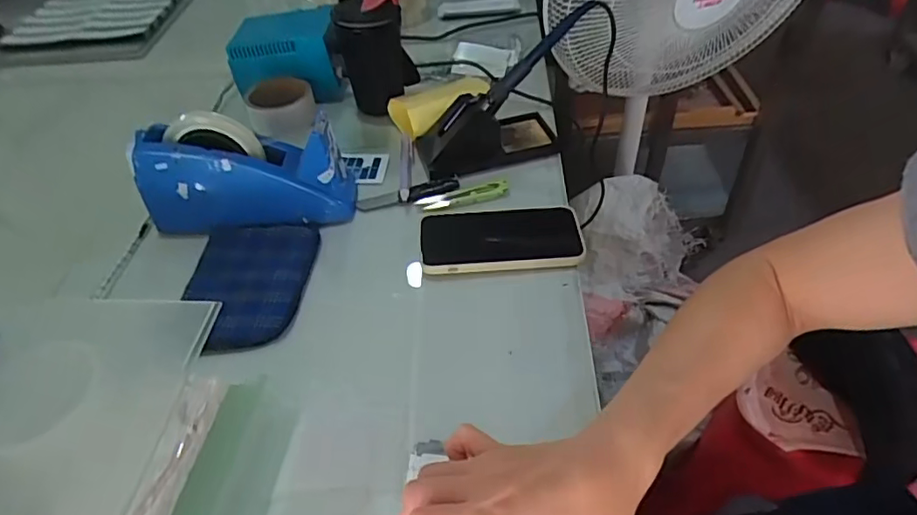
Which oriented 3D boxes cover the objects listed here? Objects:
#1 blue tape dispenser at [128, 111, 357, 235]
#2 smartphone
[{"bbox_3d":[-0.222,-0.090,0.598,0.203,0.109,0.066,-5,44,-1],"label":"blue tape dispenser"},{"bbox_3d":[0.043,-0.023,0.578,0.160,0.010,0.085,-4,44,1],"label":"smartphone"}]

